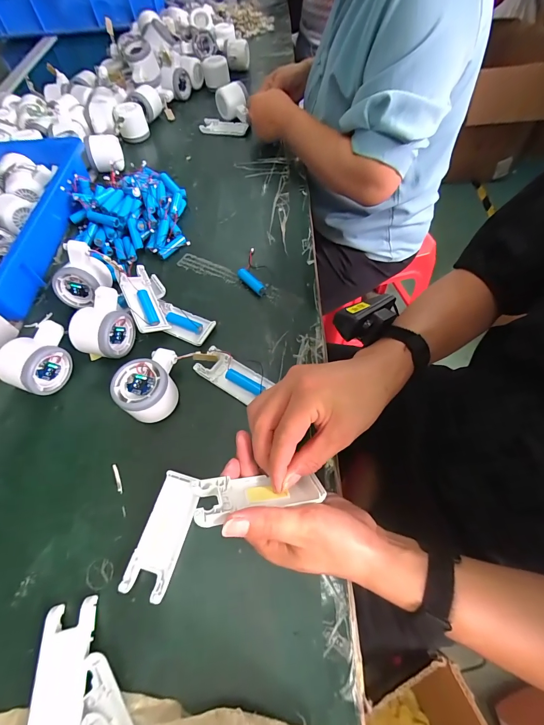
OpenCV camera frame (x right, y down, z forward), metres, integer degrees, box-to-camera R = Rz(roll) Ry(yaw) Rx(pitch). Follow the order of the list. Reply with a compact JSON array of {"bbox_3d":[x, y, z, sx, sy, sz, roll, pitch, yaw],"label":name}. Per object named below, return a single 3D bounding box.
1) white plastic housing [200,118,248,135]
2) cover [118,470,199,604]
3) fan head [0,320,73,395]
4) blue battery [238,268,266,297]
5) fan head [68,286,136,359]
[{"bbox_3d":[-0.097,-0.489,0.670,0.102,0.016,0.039,5,60,7],"label":"white plastic housing"},{"bbox_3d":[-0.101,0.161,0.307,0.040,0.014,0.103,14,62,11],"label":"cover"},{"bbox_3d":[-0.276,-0.006,0.386,0.056,0.052,0.083,18,63,14],"label":"fan head"},{"bbox_3d":[-0.029,-0.114,0.454,0.014,0.017,0.051,-38,64,-17],"label":"blue battery"},{"bbox_3d":[-0.207,-0.045,0.402,0.061,0.056,0.081,12,61,11],"label":"fan head"}]

